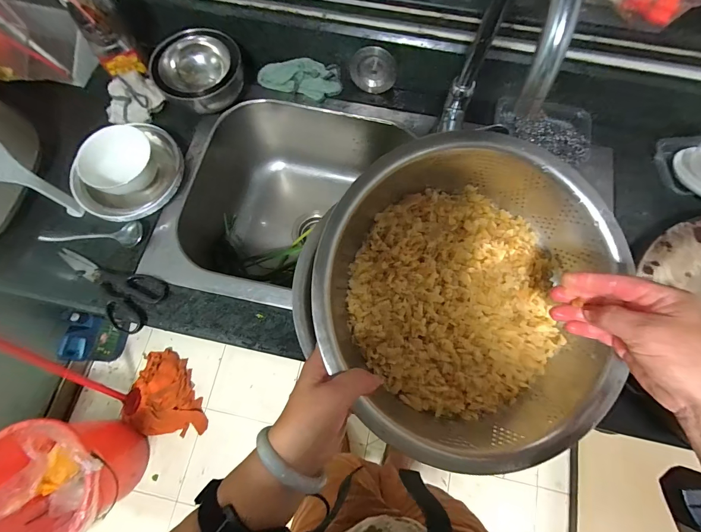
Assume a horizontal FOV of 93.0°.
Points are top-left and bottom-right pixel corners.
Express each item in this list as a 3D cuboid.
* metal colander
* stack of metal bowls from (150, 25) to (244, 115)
[{"bbox_3d":[0.124,0.039,0.354,0.299,0.112,0.305,8,73,5],"label":"metal colander"},{"bbox_3d":[-0.265,-0.350,0.598,0.138,0.070,0.138,39,78,12],"label":"stack of metal bowls"}]

